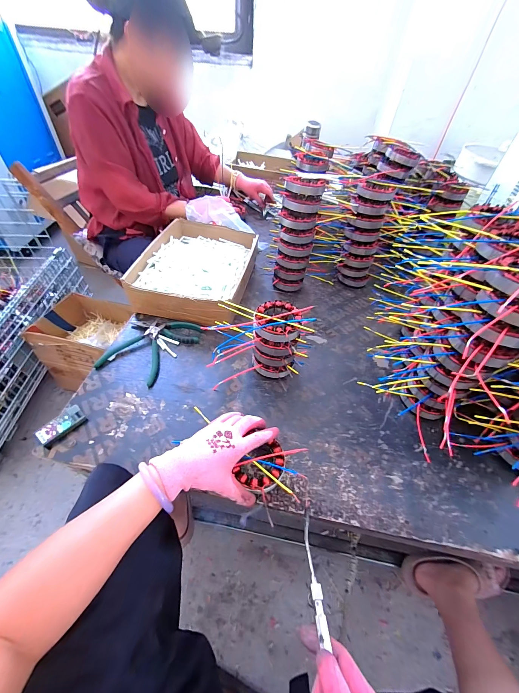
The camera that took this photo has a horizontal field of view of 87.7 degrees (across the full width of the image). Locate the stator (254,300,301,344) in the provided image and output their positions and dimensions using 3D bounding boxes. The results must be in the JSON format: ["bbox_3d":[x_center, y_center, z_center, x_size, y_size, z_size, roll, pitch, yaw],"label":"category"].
[{"bbox_3d":[0.032,-0.042,0.485,0.081,0.039,0.092,5,49,-1],"label":"stator"}]

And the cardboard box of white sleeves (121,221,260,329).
[{"bbox_3d":[-0.151,-0.203,0.694,0.241,0.086,0.339,8,49,2],"label":"cardboard box of white sleeves"}]

